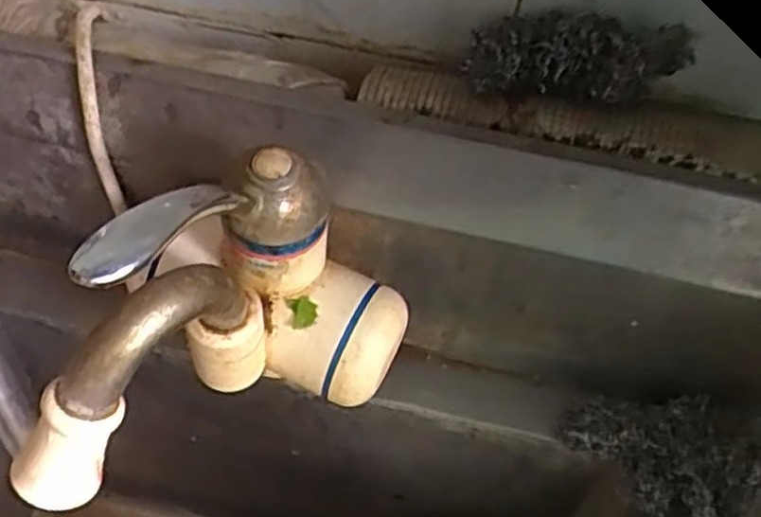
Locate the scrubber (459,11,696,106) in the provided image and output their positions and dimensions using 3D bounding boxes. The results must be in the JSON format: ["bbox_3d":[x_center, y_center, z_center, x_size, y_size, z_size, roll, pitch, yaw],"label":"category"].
[{"bbox_3d":[0.106,-0.113,0.396,0.115,0.041,0.049,9,48,2],"label":"scrubber"}]

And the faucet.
[{"bbox_3d":[-0.068,0.026,0.307,0.179,0.136,0.070,-21,54,-23],"label":"faucet"}]

